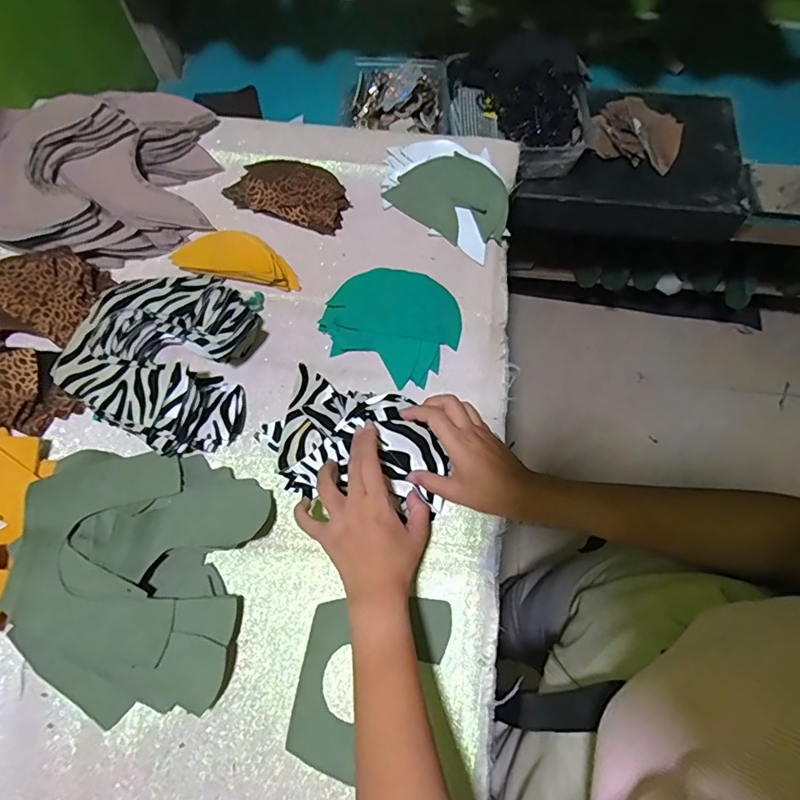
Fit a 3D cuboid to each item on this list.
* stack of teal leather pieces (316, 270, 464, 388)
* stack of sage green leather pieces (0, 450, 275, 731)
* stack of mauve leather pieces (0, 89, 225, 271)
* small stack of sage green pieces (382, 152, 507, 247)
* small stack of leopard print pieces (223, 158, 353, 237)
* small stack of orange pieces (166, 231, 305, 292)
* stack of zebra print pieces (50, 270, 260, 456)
[{"bbox_3d":[-0.005,-0.090,0.540,0.136,0.021,0.121,26,73,7],"label":"stack of teal leather pieces"},{"bbox_3d":[-0.232,0.155,0.446,0.192,0.043,0.217,3,72,0],"label":"stack of sage green leather pieces"},{"bbox_3d":[-0.351,-0.253,0.556,0.289,0.066,0.201,-19,73,-7],"label":"stack of mauve leather pieces"},{"bbox_3d":[0.063,-0.237,0.582,0.134,0.015,0.092,36,98,5],"label":"small stack of sage green pieces"},{"bbox_3d":[-0.129,-0.249,0.594,0.137,0.015,0.079,17,72,4],"label":"small stack of leopard print pieces"},{"bbox_3d":[-0.179,-0.158,0.558,0.132,0.020,0.059,7,72,1],"label":"small stack of orange pieces"},{"bbox_3d":[-0.243,-0.040,0.499,0.177,0.059,0.176,6,72,1],"label":"stack of zebra print pieces"}]

